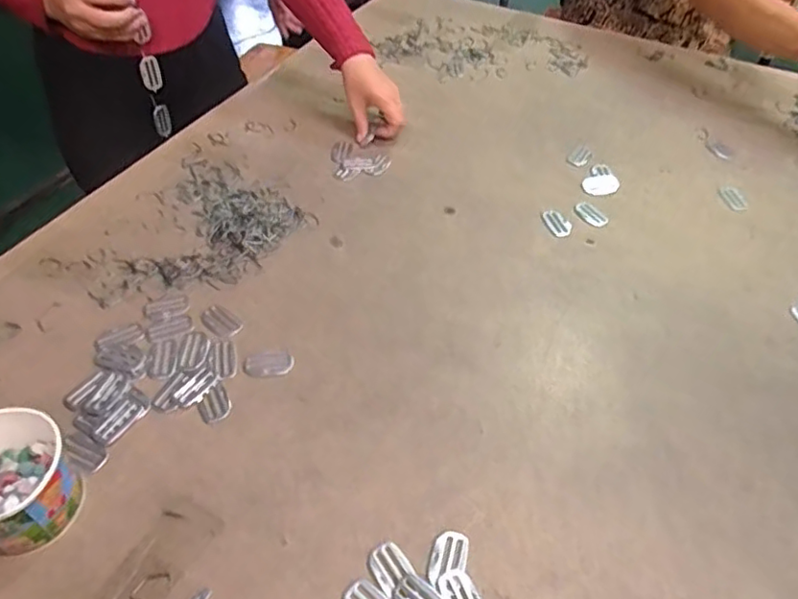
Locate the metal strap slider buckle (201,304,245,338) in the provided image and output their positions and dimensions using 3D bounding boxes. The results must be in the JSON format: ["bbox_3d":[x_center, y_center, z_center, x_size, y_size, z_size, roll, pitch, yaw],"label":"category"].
[{"bbox_3d":[-0.183,0.022,0.615,0.029,0.005,0.050,-35,56,-30],"label":"metal strap slider buckle"}]

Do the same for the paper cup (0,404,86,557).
[{"bbox_3d":[-0.290,0.141,0.449,0.090,0.075,0.090,1,46,-1],"label":"paper cup"}]

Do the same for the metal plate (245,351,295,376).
[{"bbox_3d":[-0.124,0.062,0.571,0.047,0.006,0.025,-4,46,-6],"label":"metal plate"}]

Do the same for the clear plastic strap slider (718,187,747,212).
[{"bbox_3d":[0.428,-0.129,0.764,0.025,0.004,0.047,-2,46,-4],"label":"clear plastic strap slider"}]

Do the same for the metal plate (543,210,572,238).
[{"bbox_3d":[0.193,-0.092,0.726,0.029,0.004,0.049,-11,47,-12],"label":"metal plate"}]

